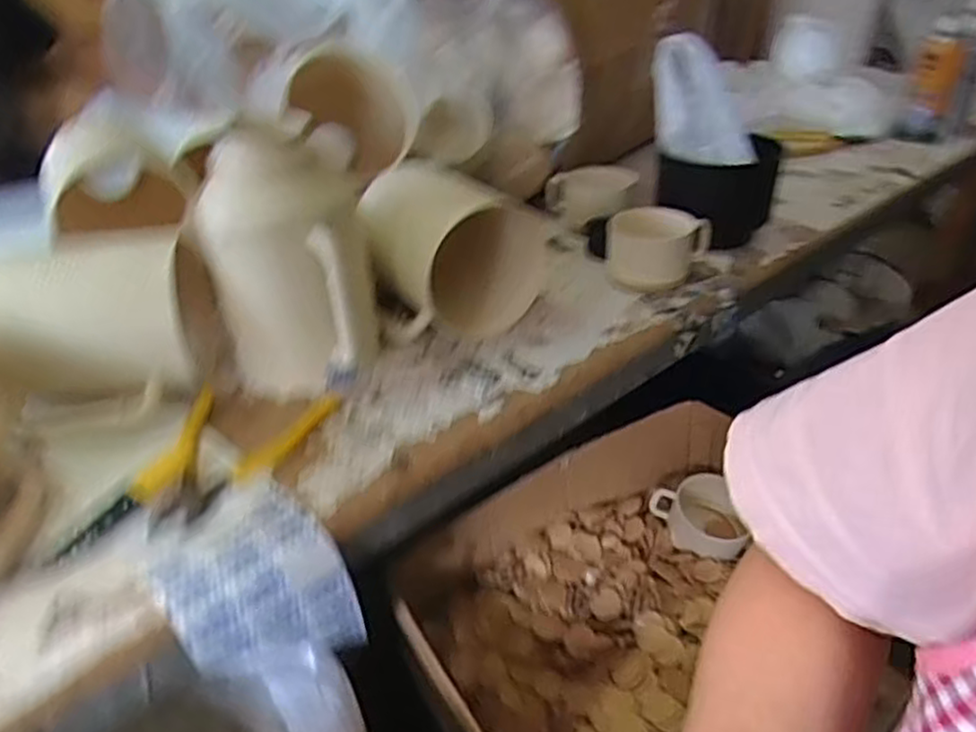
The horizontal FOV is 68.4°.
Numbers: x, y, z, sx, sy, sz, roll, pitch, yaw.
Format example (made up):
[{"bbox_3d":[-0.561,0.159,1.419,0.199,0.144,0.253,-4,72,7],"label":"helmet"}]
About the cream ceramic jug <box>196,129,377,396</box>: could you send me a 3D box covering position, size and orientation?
[{"bbox_3d":[-0.172,-0.093,0.623,0.133,0.207,0.118,-5,34,-5],"label":"cream ceramic jug"}]

